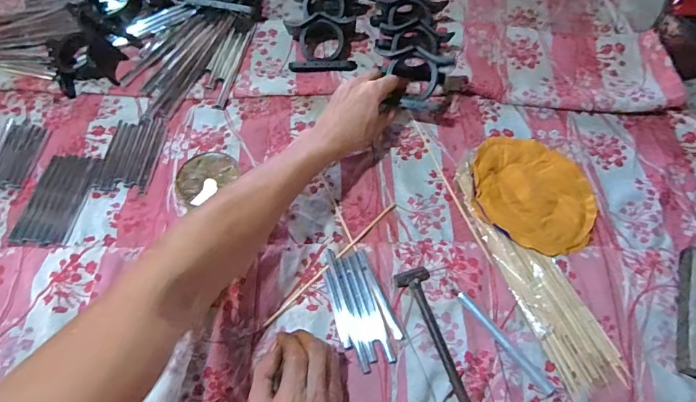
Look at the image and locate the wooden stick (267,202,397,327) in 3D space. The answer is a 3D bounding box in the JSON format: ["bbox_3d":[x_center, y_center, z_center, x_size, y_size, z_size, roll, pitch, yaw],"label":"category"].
[{"bbox_3d":[-0.015,0.070,0.495,0.008,0.009,0.210,41,68,16],"label":"wooden stick"}]

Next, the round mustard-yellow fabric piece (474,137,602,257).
[{"bbox_3d":[0.240,-0.019,0.537,0.160,0.040,0.169,1,64,-3],"label":"round mustard-yellow fabric piece"}]

